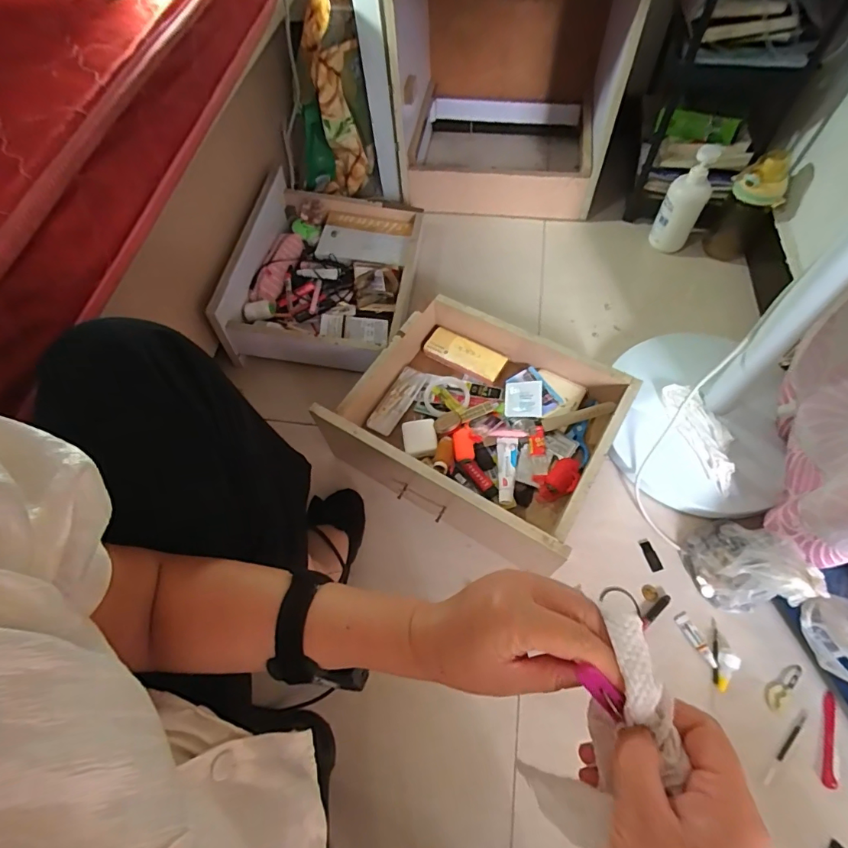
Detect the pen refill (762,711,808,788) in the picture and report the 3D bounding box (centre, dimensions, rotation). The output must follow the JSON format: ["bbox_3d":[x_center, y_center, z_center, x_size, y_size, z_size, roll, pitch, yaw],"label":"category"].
[{"bbox_3d":[0.450,0.401,0.574,0.106,0.005,0.008,-41,67,-18],"label":"pen refill"}]

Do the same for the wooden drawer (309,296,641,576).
[{"bbox_3d":[0.088,-0.018,0.715,0.374,0.134,0.323,30,68,17],"label":"wooden drawer"}]

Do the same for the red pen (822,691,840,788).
[{"bbox_3d":[0.503,0.390,0.574,0.015,0.005,0.105,18,63,12],"label":"red pen"}]

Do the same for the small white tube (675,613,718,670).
[{"bbox_3d":[0.370,0.294,0.629,0.019,0.006,0.070,-21,63,-8],"label":"small white tube"}]

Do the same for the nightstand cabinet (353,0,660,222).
[{"bbox_3d":[0.149,-0.725,0.969,0.501,0.496,0.409,3,62,5],"label":"nightstand cabinet"}]

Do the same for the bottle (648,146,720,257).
[{"bbox_3d":[0.508,-0.429,0.912,0.073,0.197,0.064,23,66,15],"label":"bottle"}]

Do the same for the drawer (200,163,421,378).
[{"bbox_3d":[-0.187,-0.305,0.897,0.322,0.114,0.398,4,62,6],"label":"drawer"}]

